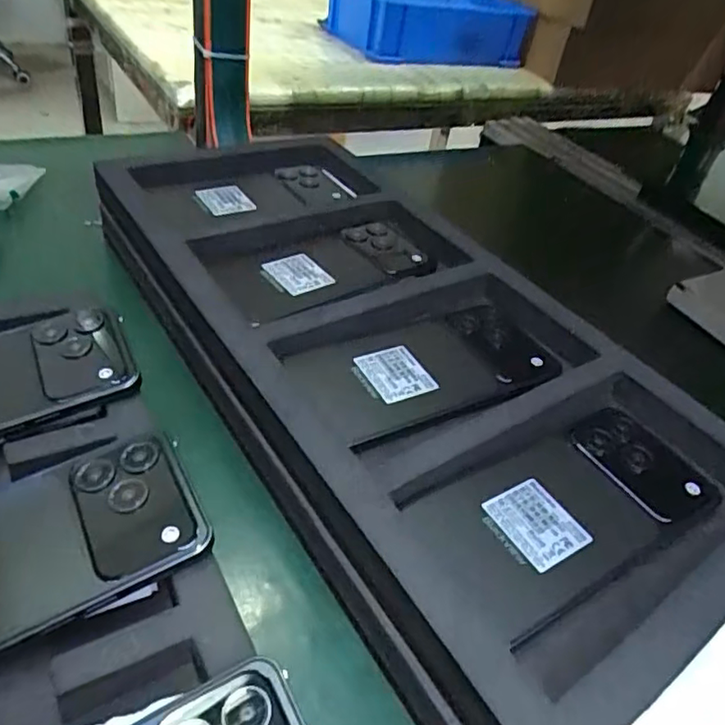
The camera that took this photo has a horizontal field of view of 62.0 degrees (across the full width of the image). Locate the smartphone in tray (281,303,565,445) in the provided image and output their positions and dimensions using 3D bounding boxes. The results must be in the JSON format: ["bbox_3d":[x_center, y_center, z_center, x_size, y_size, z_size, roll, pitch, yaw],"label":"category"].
[{"bbox_3d":[0.038,0.001,0.352,0.152,0.013,0.075,-15,48,-21],"label":"smartphone in tray"}]

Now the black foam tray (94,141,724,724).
[{"bbox_3d":[0.004,-0.027,0.389,0.235,0.046,0.485,-24,52,-28],"label":"black foam tray"}]

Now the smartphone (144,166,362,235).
[{"bbox_3d":[-0.083,-0.132,0.480,0.150,0.017,0.083,-22,51,-26],"label":"smartphone"}]

